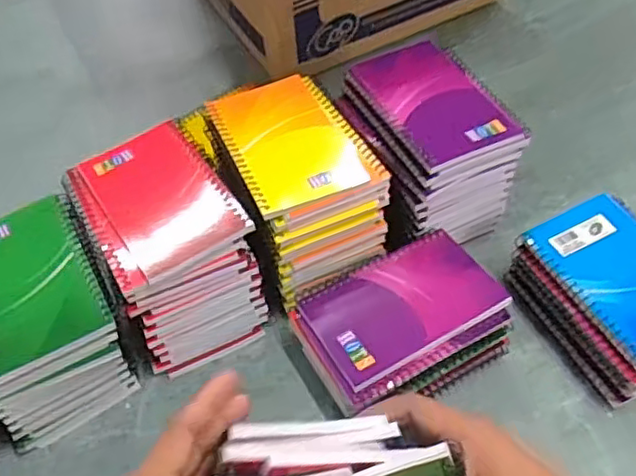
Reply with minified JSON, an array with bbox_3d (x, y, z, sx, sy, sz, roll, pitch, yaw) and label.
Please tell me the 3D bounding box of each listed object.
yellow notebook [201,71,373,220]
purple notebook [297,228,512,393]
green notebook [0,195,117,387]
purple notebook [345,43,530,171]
[{"bbox_3d":[-0.025,-0.074,0.481,0.081,0.008,0.126,-20,54,-13],"label":"yellow notebook"},{"bbox_3d":[0.058,0.044,0.464,0.127,0.012,0.090,-25,55,-16],"label":"purple notebook"},{"bbox_3d":[-0.202,0.030,0.449,0.092,0.010,0.133,-28,56,-16],"label":"green notebook"},{"bbox_3d":[0.089,-0.111,0.512,0.090,0.010,0.135,-21,54,-13],"label":"purple notebook"}]

